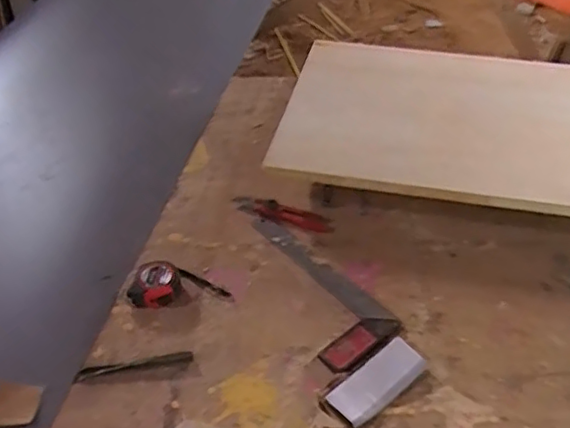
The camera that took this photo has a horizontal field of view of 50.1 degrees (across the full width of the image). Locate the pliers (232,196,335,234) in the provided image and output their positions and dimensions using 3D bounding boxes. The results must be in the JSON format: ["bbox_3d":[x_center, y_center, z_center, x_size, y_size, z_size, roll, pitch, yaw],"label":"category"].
[{"bbox_3d":[-0.004,-0.001,1.009,0.177,0.012,0.040,16,43,15],"label":"pliers"}]

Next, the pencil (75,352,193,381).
[{"bbox_3d":[-0.198,0.201,0.811,0.149,0.007,0.018,-7,42,-10],"label":"pencil"}]

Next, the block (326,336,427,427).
[{"bbox_3d":[0.117,0.214,0.772,0.137,0.022,0.054,-31,51,-31],"label":"block"}]

